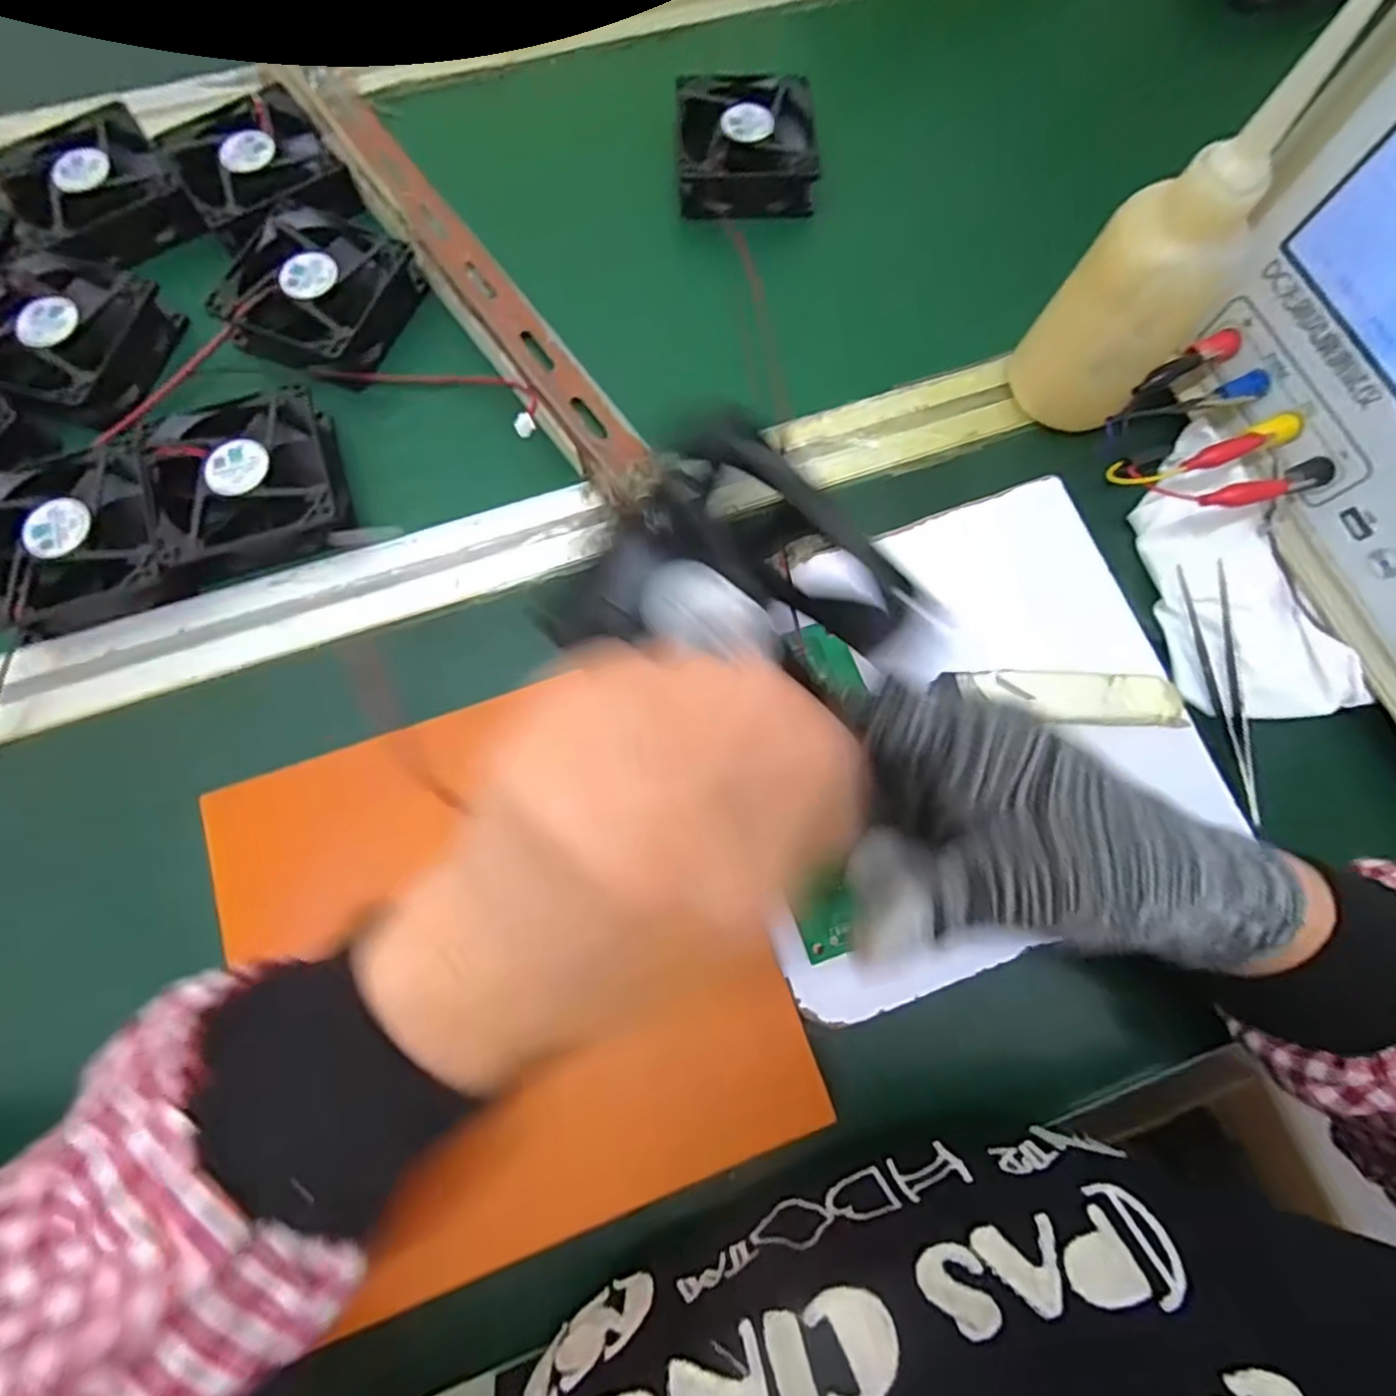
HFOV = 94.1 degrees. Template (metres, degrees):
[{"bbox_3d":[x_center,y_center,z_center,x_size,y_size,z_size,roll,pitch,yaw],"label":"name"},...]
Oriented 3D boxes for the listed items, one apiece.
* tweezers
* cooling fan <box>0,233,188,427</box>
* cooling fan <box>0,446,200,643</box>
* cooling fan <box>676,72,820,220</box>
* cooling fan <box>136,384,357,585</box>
[{"bbox_3d":[0.246,-0.005,0.299,0.017,0.013,0.119,-5,74,-3],"label":"tweezers"},{"bbox_3d":[-0.325,-0.188,0.335,0.087,0.022,0.084,15,74,3],"label":"cooling fan"},{"bbox_3d":[-0.291,-0.075,0.307,0.083,0.024,0.086,-25,76,-8],"label":"cooling fan"},{"bbox_3d":[0.028,-0.326,0.386,0.079,0.030,0.083,-1,74,-1],"label":"cooling fan"},{"bbox_3d":[-0.219,-0.104,0.317,0.080,0.024,0.087,-21,75,-7],"label":"cooling fan"}]

